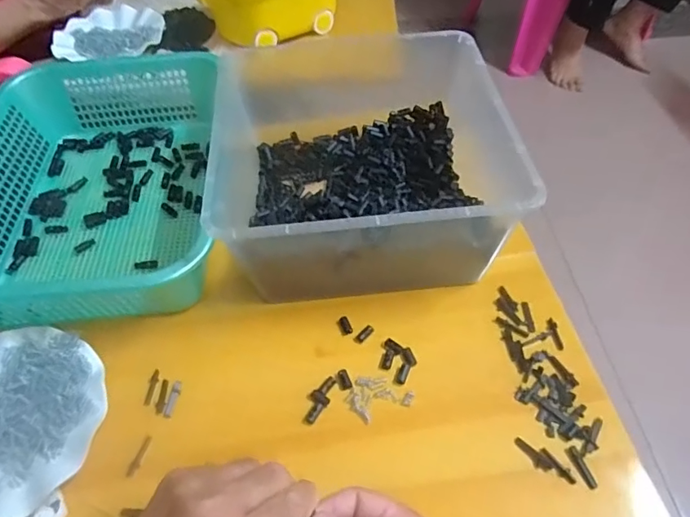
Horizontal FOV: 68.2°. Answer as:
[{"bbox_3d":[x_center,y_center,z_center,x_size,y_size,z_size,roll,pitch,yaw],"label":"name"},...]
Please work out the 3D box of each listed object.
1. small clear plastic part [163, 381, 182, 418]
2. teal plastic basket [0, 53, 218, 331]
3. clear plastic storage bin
[{"bbox_3d":[-0.163,0.133,0.483,0.008,0.004,0.036,6,52,6],"label":"small clear plastic part"},{"bbox_3d":[-0.291,-0.097,0.608,0.286,0.087,0.387,-6,51,-2],"label":"teal plastic basket"},{"bbox_3d":[0.015,-0.105,0.574,0.296,0.142,0.302,-5,51,-2],"label":"clear plastic storage bin"}]

